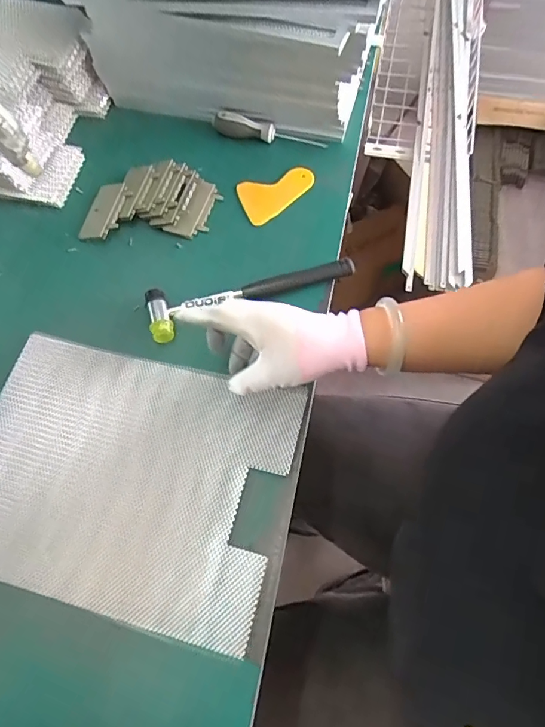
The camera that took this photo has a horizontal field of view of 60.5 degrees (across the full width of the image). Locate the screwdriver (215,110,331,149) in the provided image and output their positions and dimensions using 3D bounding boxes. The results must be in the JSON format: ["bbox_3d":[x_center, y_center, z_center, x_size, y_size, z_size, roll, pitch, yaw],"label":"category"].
[{"bbox_3d":[-0.004,-0.313,0.634,0.153,0.030,0.020,15,69,6],"label":"screwdriver"}]

